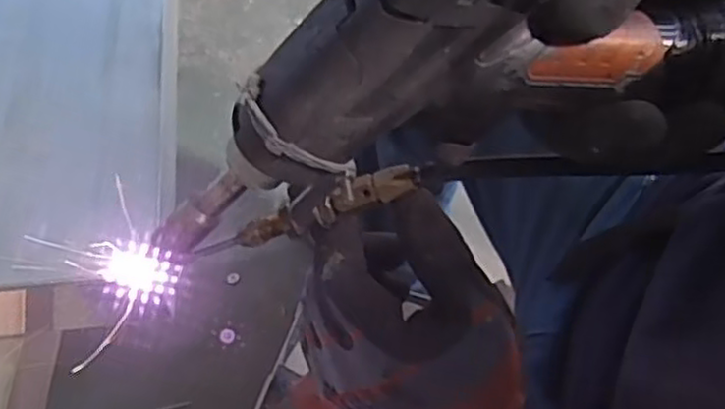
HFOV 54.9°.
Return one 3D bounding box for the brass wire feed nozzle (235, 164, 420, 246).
[{"bbox_3d":[-0.017,-0.001,0.306,0.086,0.013,0.013,-21,57,12],"label":"brass wire feed nozzle"}]

